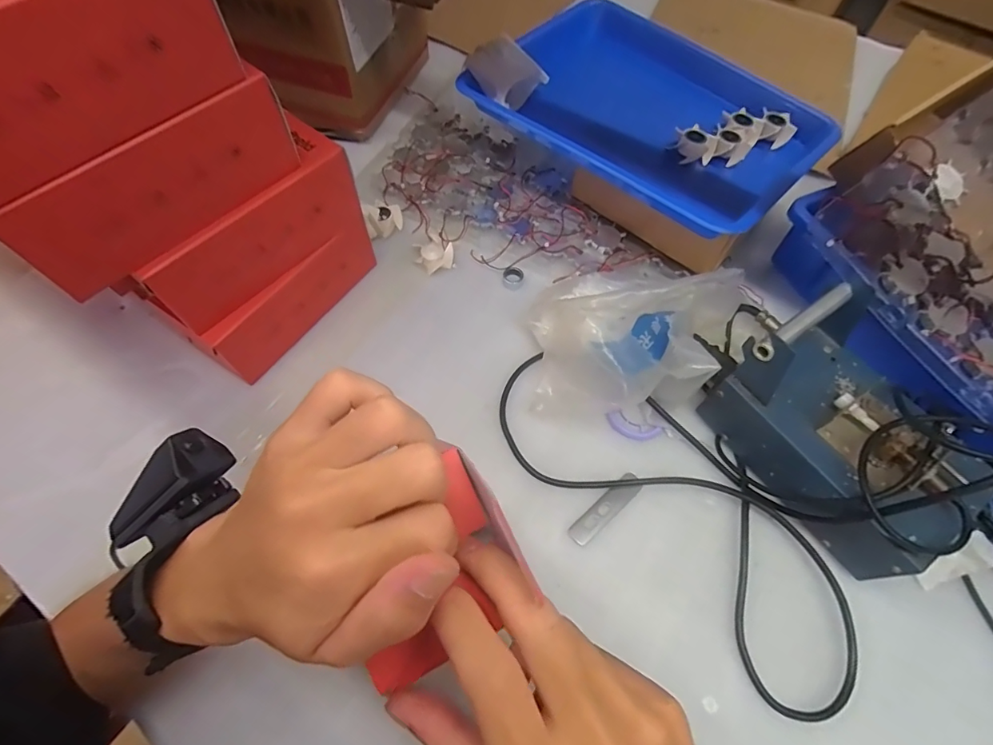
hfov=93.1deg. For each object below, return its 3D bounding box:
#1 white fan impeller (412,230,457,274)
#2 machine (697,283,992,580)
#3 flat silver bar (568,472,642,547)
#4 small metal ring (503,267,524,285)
[{"bbox_3d":[-0.069,-0.132,0.516,0.041,0.016,0.043,-19,64,-11],"label":"white fan impeller"},{"bbox_3d":[0.270,0.041,0.374,0.115,0.109,0.200,-31,67,-16],"label":"machine"},{"bbox_3d":[0.093,0.116,0.399,0.076,0.004,0.019,-38,69,-19],"label":"flat silver bar"},{"bbox_3d":[0.019,-0.105,0.509,0.020,0.008,0.017,-15,64,-7],"label":"small metal ring"}]

